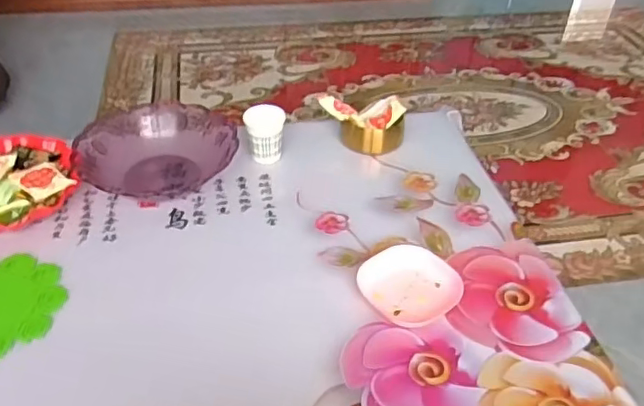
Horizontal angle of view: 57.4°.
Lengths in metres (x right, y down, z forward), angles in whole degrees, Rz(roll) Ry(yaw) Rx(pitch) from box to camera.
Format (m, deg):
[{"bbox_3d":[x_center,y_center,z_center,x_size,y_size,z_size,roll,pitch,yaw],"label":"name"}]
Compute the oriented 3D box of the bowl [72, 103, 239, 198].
[{"bbox_3d":[-0.273,-0.099,0.979,0.252,0.083,0.210,-10,41,-16],"label":"bowl"}]

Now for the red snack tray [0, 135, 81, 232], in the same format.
[{"bbox_3d":[-0.500,-0.040,0.906,0.221,0.050,0.221,-27,48,-32],"label":"red snack tray"}]

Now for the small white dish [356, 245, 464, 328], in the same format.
[{"bbox_3d":[0.117,0.108,0.786,0.118,0.032,0.113,2,39,-2],"label":"small white dish"}]

